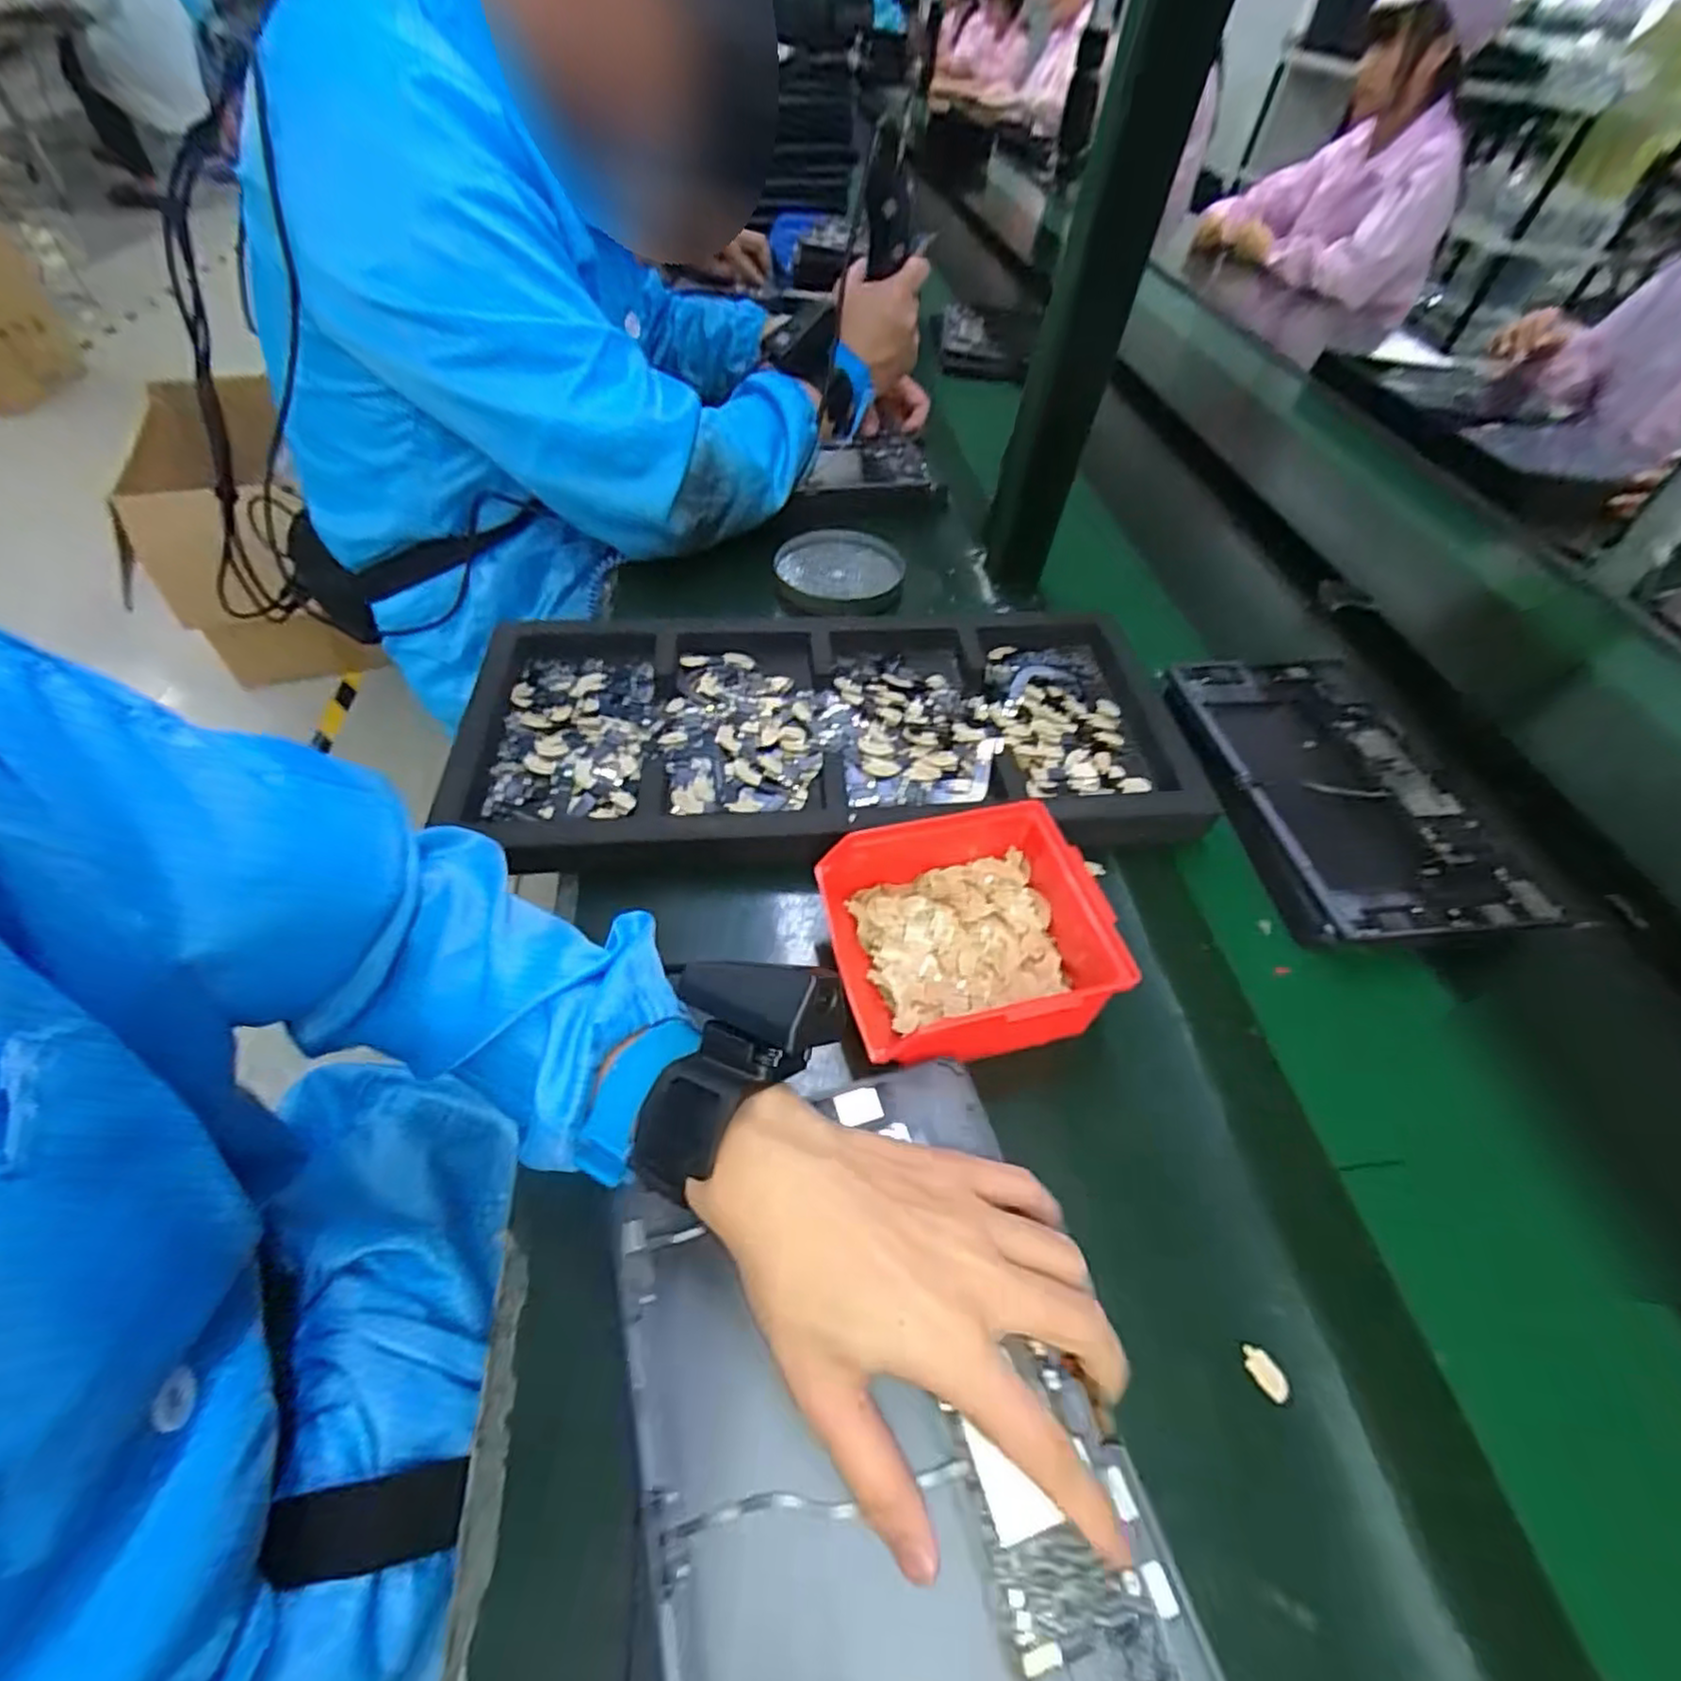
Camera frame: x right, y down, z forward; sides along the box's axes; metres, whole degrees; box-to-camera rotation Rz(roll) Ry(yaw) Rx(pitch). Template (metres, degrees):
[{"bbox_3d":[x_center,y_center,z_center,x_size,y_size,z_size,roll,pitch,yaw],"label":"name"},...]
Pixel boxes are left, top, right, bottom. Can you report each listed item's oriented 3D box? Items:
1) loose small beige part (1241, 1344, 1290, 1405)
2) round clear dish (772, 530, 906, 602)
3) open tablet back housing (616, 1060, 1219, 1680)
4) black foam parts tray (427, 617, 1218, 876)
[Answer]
[{"bbox_3d":[0.180,0.225,0.303,0.011,0.004,0.021,-22,55,-20],"label":"loose small beige part"},{"bbox_3d":[0.002,-0.253,0.655,0.109,0.014,0.107,2,50,-2],"label":"round clear dish"},{"bbox_3d":[0.015,0.221,0.261,0.166,0.010,0.256,-12,52,-13],"label":"open tablet back housing"},{"bbox_3d":[-0.014,-0.082,0.503,0.491,0.024,0.222,-1,51,-4],"label":"black foam parts tray"}]

